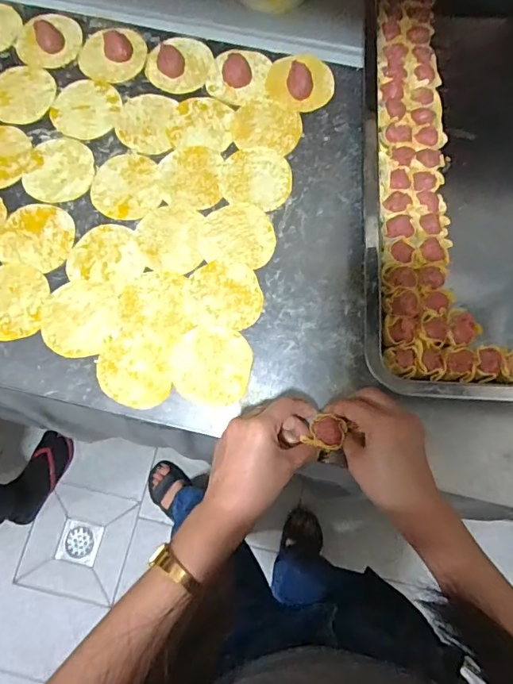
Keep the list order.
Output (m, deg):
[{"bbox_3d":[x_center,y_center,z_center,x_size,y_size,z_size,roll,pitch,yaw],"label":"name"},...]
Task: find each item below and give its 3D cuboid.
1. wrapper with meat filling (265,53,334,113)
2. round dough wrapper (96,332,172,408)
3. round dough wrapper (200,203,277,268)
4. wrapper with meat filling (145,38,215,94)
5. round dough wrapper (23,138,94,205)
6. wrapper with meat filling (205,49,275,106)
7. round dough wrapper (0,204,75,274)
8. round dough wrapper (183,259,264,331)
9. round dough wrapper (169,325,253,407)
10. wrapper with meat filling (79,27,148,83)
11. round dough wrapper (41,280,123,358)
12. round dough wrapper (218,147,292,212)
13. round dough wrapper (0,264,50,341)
[{"bbox_3d":[0.053,-0.323,0.588,0.081,0.023,0.075,8,74,1],"label":"wrapper with meat filling"},{"bbox_3d":[-0.125,0.029,0.494,0.074,0.007,0.078,0,74,-1],"label":"round dough wrapper"},{"bbox_3d":[-0.020,-0.122,0.538,0.081,0.004,0.075,0,74,-1],"label":"round dough wrapper"},{"bbox_3d":[-0.095,-0.347,0.595,0.081,0.016,0.078,0,74,-1],"label":"wrapper with meat filling"},{"bbox_3d":[-0.229,-0.200,0.559,0.077,0.004,0.082,0,74,-1],"label":"round dough wrapper"},{"bbox_3d":[-0.022,-0.330,0.590,0.073,0.017,0.079,3,74,0],"label":"wrapper with meat filling"},{"bbox_3d":[-0.245,-0.119,0.535,0.080,0.004,0.075,0,74,-1],"label":"round dough wrapper"},{"bbox_3d":[-0.035,-0.052,0.518,0.082,0.004,0.076,0,74,-1],"label":"round dough wrapper"},{"bbox_3d":[-0.047,0.023,0.496,0.082,0.006,0.081,0,74,-1],"label":"round dough wrapper"},{"bbox_3d":[-0.179,-0.360,0.598,0.082,0.021,0.069,-16,75,-5],"label":"wrapper with meat filling"},{"bbox_3d":[-0.185,-0.026,0.509,0.081,0.005,0.081,0,74,-1],"label":"round dough wrapper"},{"bbox_3d":[0.000,-0.193,0.558,0.082,0.004,0.079,0,74,-1],"label":"round dough wrapper"},{"bbox_3d":[-0.265,-0.044,0.512,0.078,0.004,0.083,0,74,-1],"label":"round dough wrapper"}]

